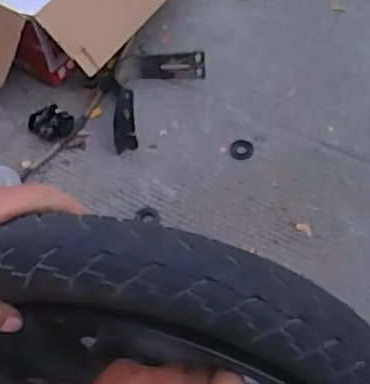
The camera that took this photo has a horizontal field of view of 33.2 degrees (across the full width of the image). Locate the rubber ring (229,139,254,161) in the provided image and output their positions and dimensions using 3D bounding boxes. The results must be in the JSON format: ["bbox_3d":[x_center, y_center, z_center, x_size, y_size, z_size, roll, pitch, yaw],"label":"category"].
[{"bbox_3d":[0.074,-0.055,0.809,0.030,0.004,0.031,-1,56,1],"label":"rubber ring"}]

